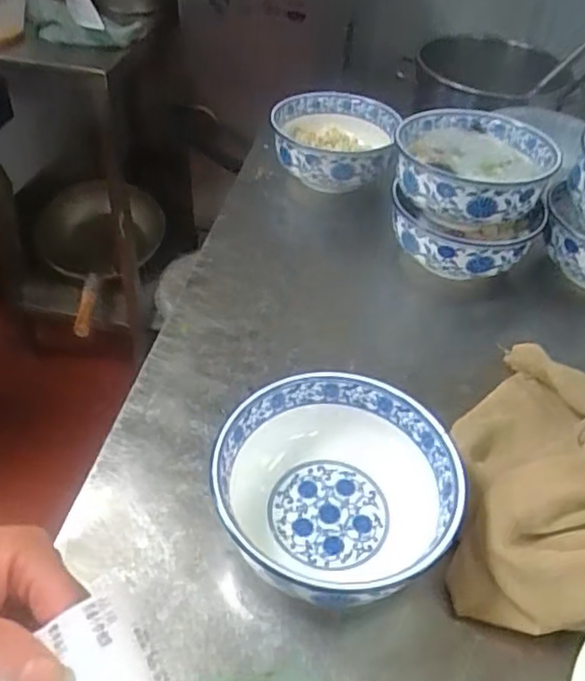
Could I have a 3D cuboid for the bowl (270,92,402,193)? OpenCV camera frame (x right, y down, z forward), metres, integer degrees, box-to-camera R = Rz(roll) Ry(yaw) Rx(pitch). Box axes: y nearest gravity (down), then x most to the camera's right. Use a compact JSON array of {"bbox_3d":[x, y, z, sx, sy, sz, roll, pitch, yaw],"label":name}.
[{"bbox_3d":[0.050,-0.253,0.834,0.152,0.093,0.149,3,41,-3],"label":"bowl"}]

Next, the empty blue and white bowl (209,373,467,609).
[{"bbox_3d":[0.031,0.114,0.465,0.160,0.086,0.157,3,41,-3],"label":"empty blue and white bowl"}]

